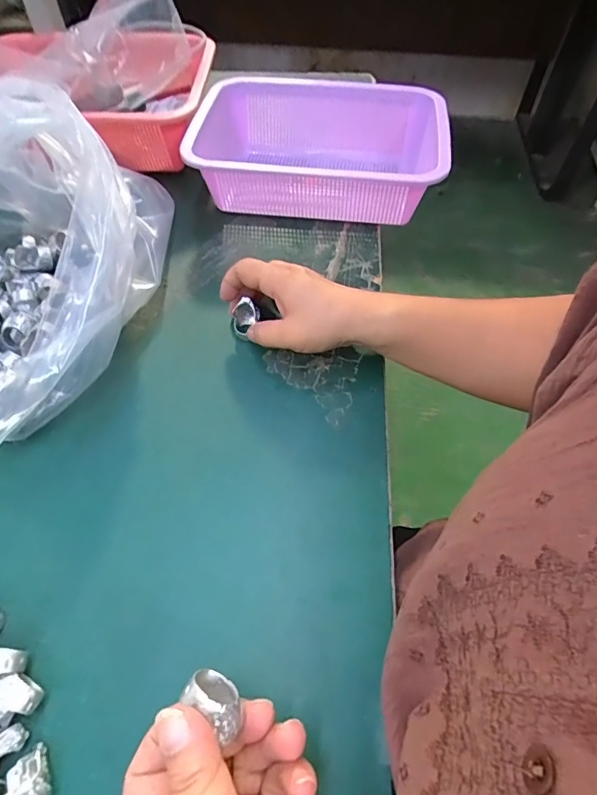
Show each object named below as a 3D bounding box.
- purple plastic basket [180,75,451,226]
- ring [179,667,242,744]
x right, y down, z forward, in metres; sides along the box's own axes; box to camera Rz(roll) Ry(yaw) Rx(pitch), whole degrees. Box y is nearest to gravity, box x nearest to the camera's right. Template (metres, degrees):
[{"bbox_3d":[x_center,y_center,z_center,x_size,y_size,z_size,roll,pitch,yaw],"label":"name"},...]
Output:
[{"bbox_3d":[0.019,-0.265,0.505,0.252,0.087,0.191,7,56,3],"label":"purple plastic basket"},{"bbox_3d":[-0.039,0.134,0.199,0.026,0.023,0.017,30,81,3],"label":"ring"}]

